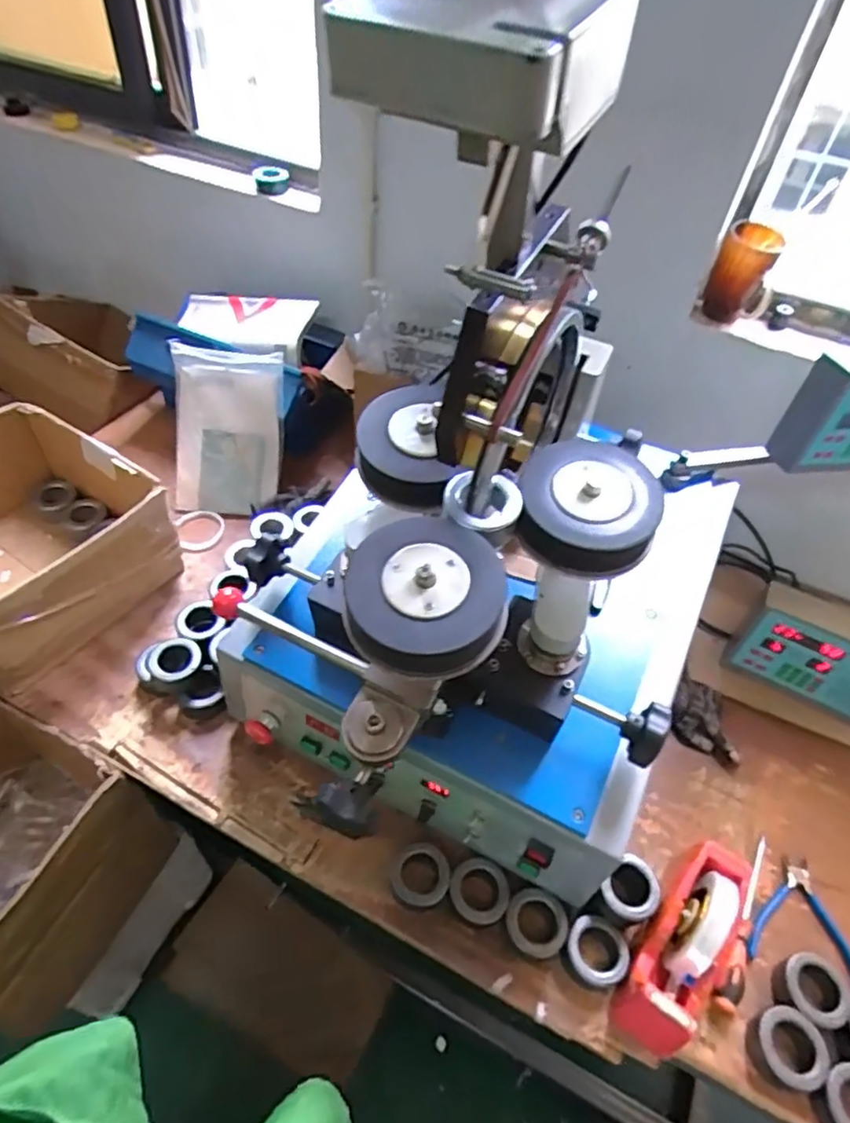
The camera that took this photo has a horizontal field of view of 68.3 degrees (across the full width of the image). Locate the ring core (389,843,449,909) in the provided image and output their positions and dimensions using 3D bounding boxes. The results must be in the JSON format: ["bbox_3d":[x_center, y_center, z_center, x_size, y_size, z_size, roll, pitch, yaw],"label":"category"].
[{"bbox_3d":[-0.006,0.371,0.742,0.068,0.035,0.067,3,49,-3],"label":"ring core"}]

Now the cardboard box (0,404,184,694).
[{"bbox_3d":[-0.586,-0.026,0.906,0.329,0.195,0.321,29,53,18],"label":"cardboard box"}]

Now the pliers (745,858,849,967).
[{"bbox_3d":[0.457,0.433,0.768,0.136,0.022,0.135,15,50,8],"label":"pliers"}]

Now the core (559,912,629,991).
[{"bbox_3d":[0.190,0.438,0.704,0.069,0.033,0.067,3,49,-3],"label":"core"}]

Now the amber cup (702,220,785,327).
[{"bbox_3d":[0.468,-0.424,0.934,0.080,0.121,0.071,24,51,15],"label":"amber cup"}]

